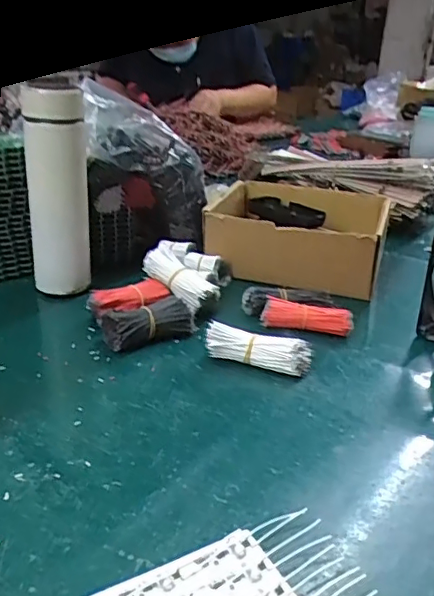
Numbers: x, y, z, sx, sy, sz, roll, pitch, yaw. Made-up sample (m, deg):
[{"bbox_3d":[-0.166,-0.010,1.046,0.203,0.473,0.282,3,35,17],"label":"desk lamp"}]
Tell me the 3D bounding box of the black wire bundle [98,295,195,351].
[{"bbox_3d":[-0.071,0.023,0.580,0.097,0.036,0.049,-13,27,-29],"label":"black wire bundle"}]

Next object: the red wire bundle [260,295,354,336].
[{"bbox_3d":[0.095,0.022,0.598,0.094,0.027,0.028,10,25,18],"label":"red wire bundle"}]

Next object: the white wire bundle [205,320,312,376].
[{"bbox_3d":[0.039,0.050,0.541,0.100,0.033,0.027,10,25,18],"label":"white wire bundle"}]

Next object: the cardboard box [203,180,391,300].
[{"bbox_3d":[0.119,-0.101,0.804,0.236,0.079,0.243,8,24,14],"label":"cardboard box"}]

